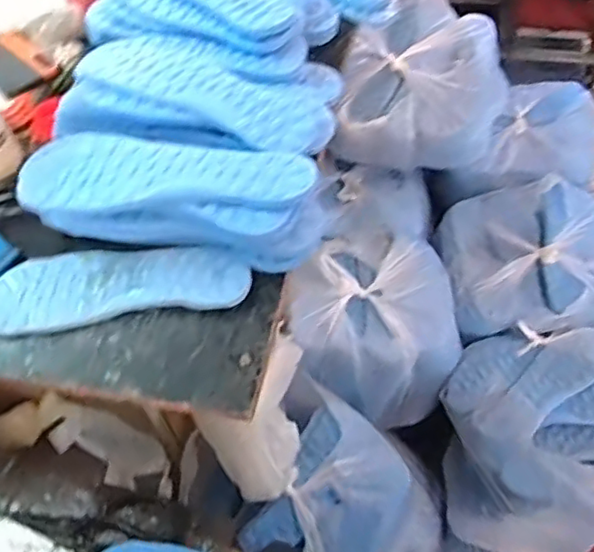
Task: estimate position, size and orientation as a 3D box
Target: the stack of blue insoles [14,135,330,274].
[{"bbox_3d":[-0.108,-0.069,0.566,0.262,0.077,0.107,1,52,7],"label":"stack of blue insoles"}]

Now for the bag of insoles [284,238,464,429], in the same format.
[{"bbox_3d":[0.125,0.072,1.028,0.264,0.191,0.291,-12,52,-3],"label":"bag of insoles"}]

